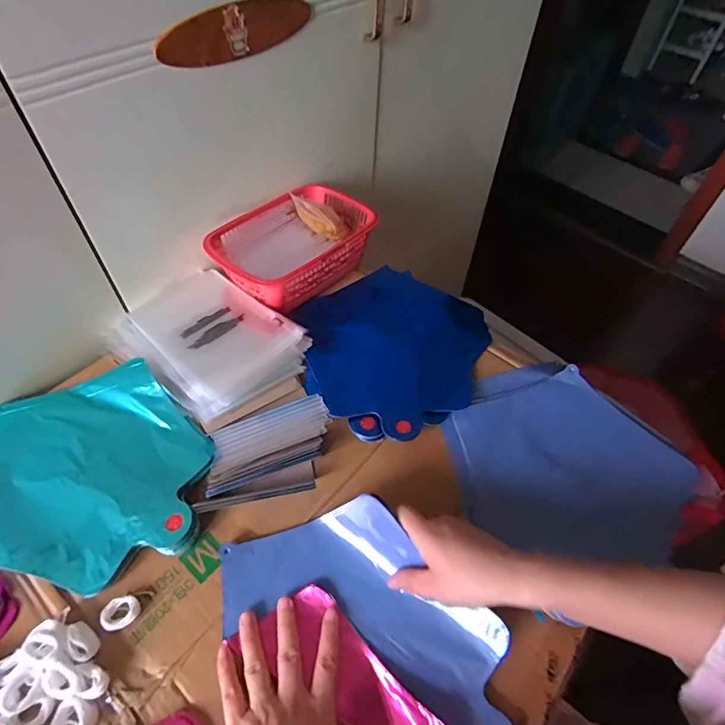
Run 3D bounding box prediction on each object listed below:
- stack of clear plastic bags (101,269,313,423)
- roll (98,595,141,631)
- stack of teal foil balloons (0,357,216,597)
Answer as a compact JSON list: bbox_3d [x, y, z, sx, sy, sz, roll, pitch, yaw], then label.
[{"bbox_3d":[-0.187,-0.032,0.560,0.212,0.026,0.157,36,60,23],"label":"stack of clear plastic bags"},{"bbox_3d":[-0.201,0.207,0.387,0.028,0.011,0.022,-32,60,-24],"label":"roll"},{"bbox_3d":[-0.271,0.102,0.461,0.228,0.027,0.217,-2,53,-4],"label":"stack of teal foil balloons"}]

